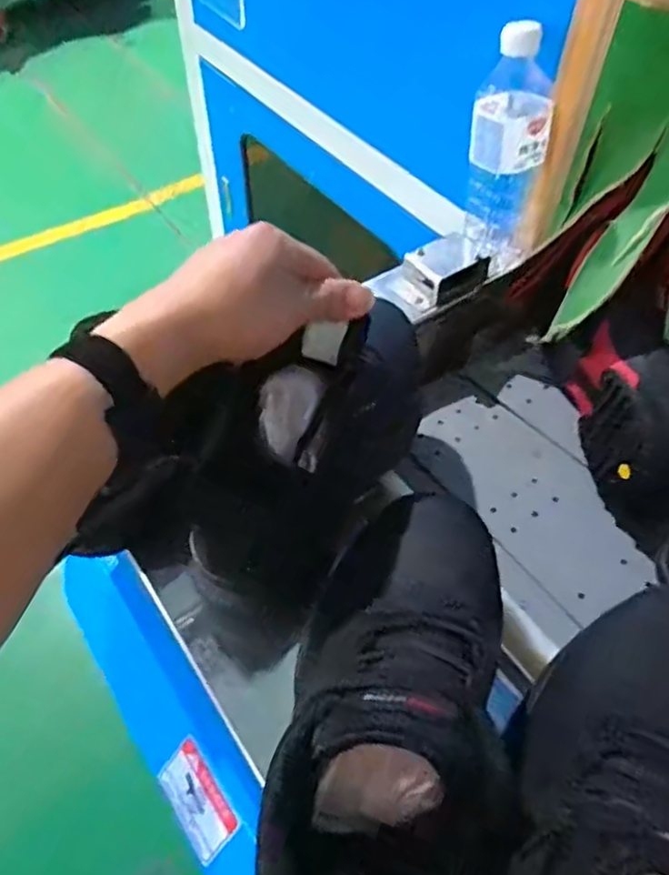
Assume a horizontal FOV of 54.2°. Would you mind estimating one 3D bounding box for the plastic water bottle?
[{"bbox_3d":[0.161,-0.263,0.616,0.072,0.201,0.082,12,54,9],"label":"plastic water bottle"}]

